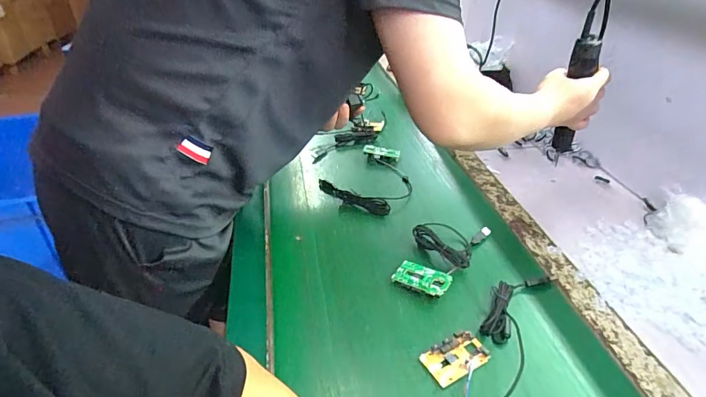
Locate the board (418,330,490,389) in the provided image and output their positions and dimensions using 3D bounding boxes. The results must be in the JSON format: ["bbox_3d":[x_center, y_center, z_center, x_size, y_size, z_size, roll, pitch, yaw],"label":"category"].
[{"bbox_3d":[0.122,0.190,0.487,0.075,0.013,0.045,-18,39,-25],"label":"board"}]

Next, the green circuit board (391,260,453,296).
[{"bbox_3d":[0.098,0.113,0.579,0.076,0.010,0.040,15,44,30],"label":"green circuit board"}]

